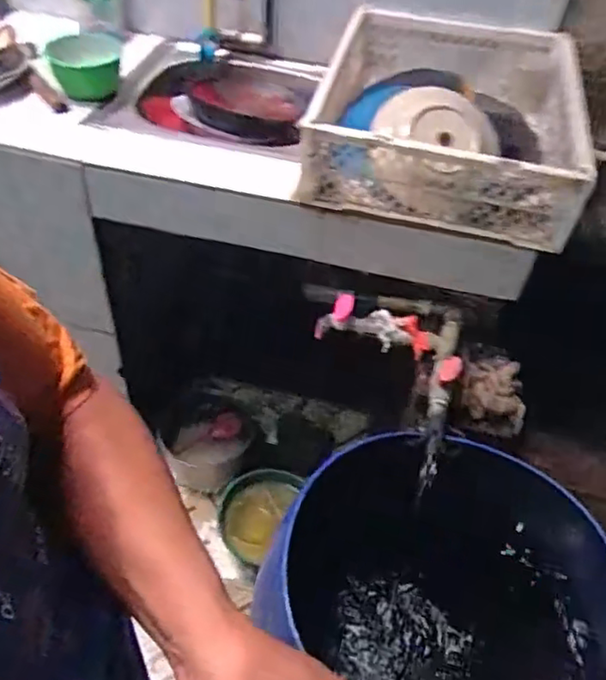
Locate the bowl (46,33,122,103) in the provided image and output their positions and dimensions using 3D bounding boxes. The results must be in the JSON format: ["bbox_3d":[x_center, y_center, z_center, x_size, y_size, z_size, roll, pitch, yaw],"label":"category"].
[{"bbox_3d":[-0.381,-0.483,1.094,0.124,0.075,0.110,-9,49,-13],"label":"bowl"}]

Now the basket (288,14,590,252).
[{"bbox_3d":[0.241,-0.383,1.046,0.424,0.132,0.489,11,47,5],"label":"basket"}]

